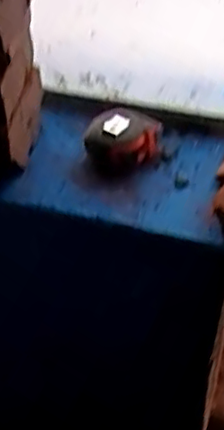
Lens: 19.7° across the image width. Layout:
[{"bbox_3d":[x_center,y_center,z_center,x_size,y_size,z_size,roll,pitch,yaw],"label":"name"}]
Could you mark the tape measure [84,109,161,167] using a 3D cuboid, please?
[{"bbox_3d":[0.014,-0.084,0.700,0.078,0.044,0.063,-31,56,-21],"label":"tape measure"}]

